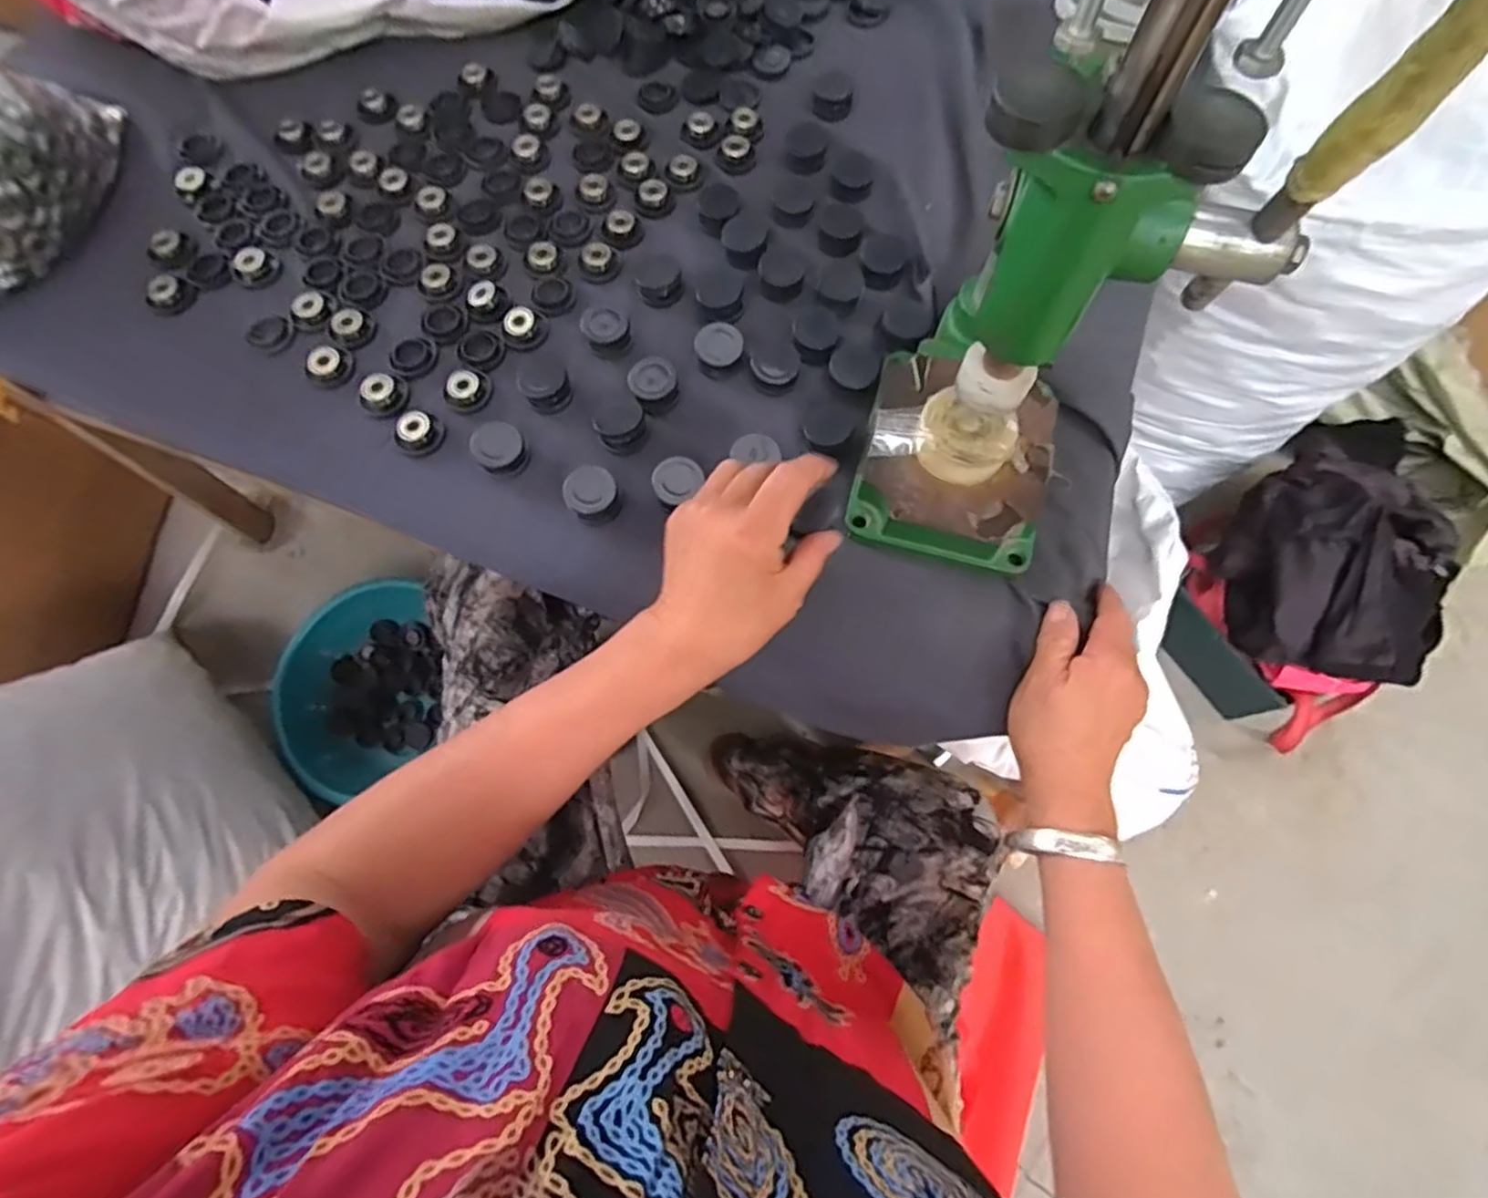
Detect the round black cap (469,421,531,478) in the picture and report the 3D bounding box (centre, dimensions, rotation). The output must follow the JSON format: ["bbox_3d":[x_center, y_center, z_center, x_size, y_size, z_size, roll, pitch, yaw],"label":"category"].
[{"bbox_3d":[-0.158,-0.097,0.458,0.034,0.017,0.031,0,72,0],"label":"round black cap"}]

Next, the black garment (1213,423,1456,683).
[{"bbox_3d":[0.695,-0.063,0.783,0.239,0.121,0.334,44,77,13],"label":"black garment"}]

